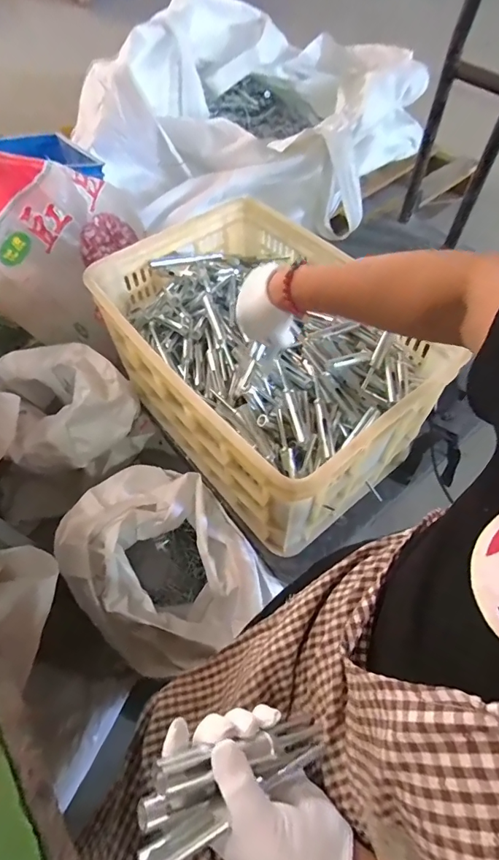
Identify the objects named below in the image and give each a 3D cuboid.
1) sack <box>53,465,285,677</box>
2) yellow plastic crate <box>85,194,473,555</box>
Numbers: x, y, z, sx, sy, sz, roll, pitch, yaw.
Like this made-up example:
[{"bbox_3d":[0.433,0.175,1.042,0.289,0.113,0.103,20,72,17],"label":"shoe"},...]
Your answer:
[{"bbox_3d":[-0.143,0.256,0.774,0.268,0.321,0.338,-36,64,-19],"label":"sack"},{"bbox_3d":[0.019,-0.133,0.725,0.365,0.198,0.526,-34,63,-19],"label":"yellow plastic crate"}]

